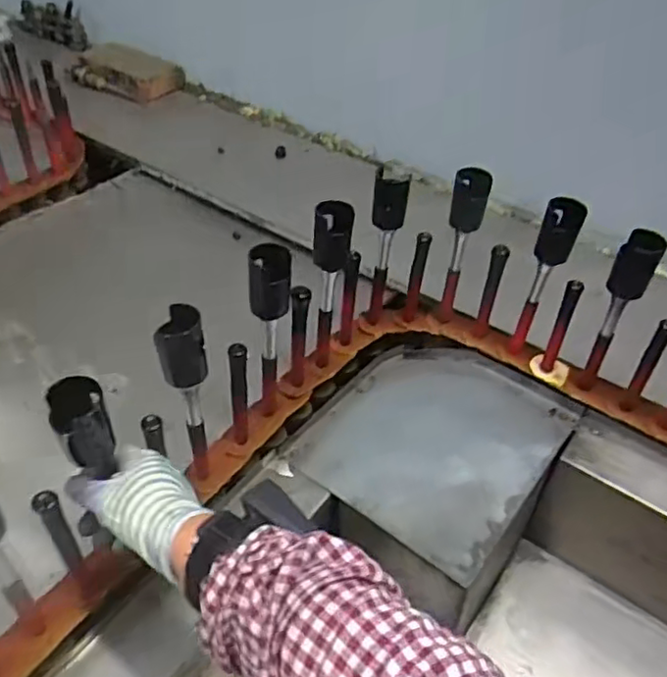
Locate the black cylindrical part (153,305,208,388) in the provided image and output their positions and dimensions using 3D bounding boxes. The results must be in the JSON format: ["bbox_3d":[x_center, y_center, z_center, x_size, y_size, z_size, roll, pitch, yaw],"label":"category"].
[{"bbox_3d":[-0.133,0.008,0.567,0.039,0.062,0.041,0,36,0],"label":"black cylindrical part"}]

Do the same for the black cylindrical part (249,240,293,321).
[{"bbox_3d":[-0.062,-0.056,0.644,0.041,0.069,0.037,-3,36,-3],"label":"black cylindrical part"}]

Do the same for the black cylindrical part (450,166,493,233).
[{"bbox_3d":[0.167,-0.169,0.787,0.043,0.066,0.043,6,36,9],"label":"black cylindrical part"}]

